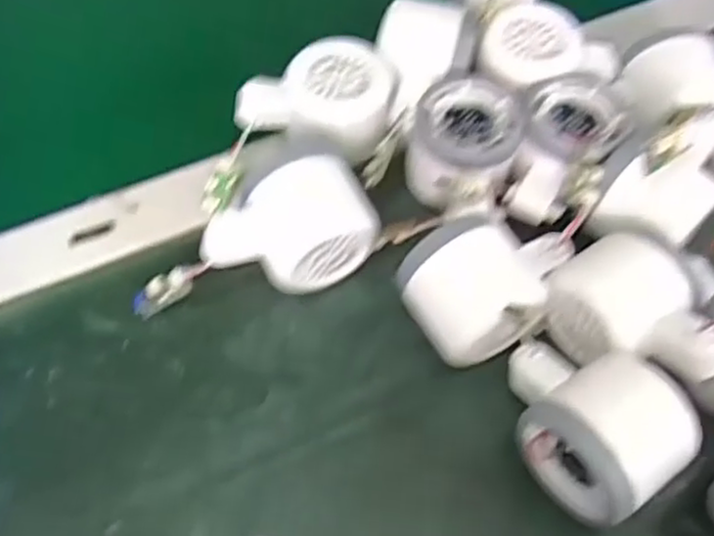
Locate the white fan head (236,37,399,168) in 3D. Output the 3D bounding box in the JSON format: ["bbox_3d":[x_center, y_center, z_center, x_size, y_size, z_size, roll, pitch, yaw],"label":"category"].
[{"bbox_3d":[-0.024,-0.094,0.415,0.086,0.047,0.057,8,59,3],"label":"white fan head"}]

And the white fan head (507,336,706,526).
[{"bbox_3d":[0.105,0.066,0.326,0.063,0.056,0.083,-29,64,-18],"label":"white fan head"}]

